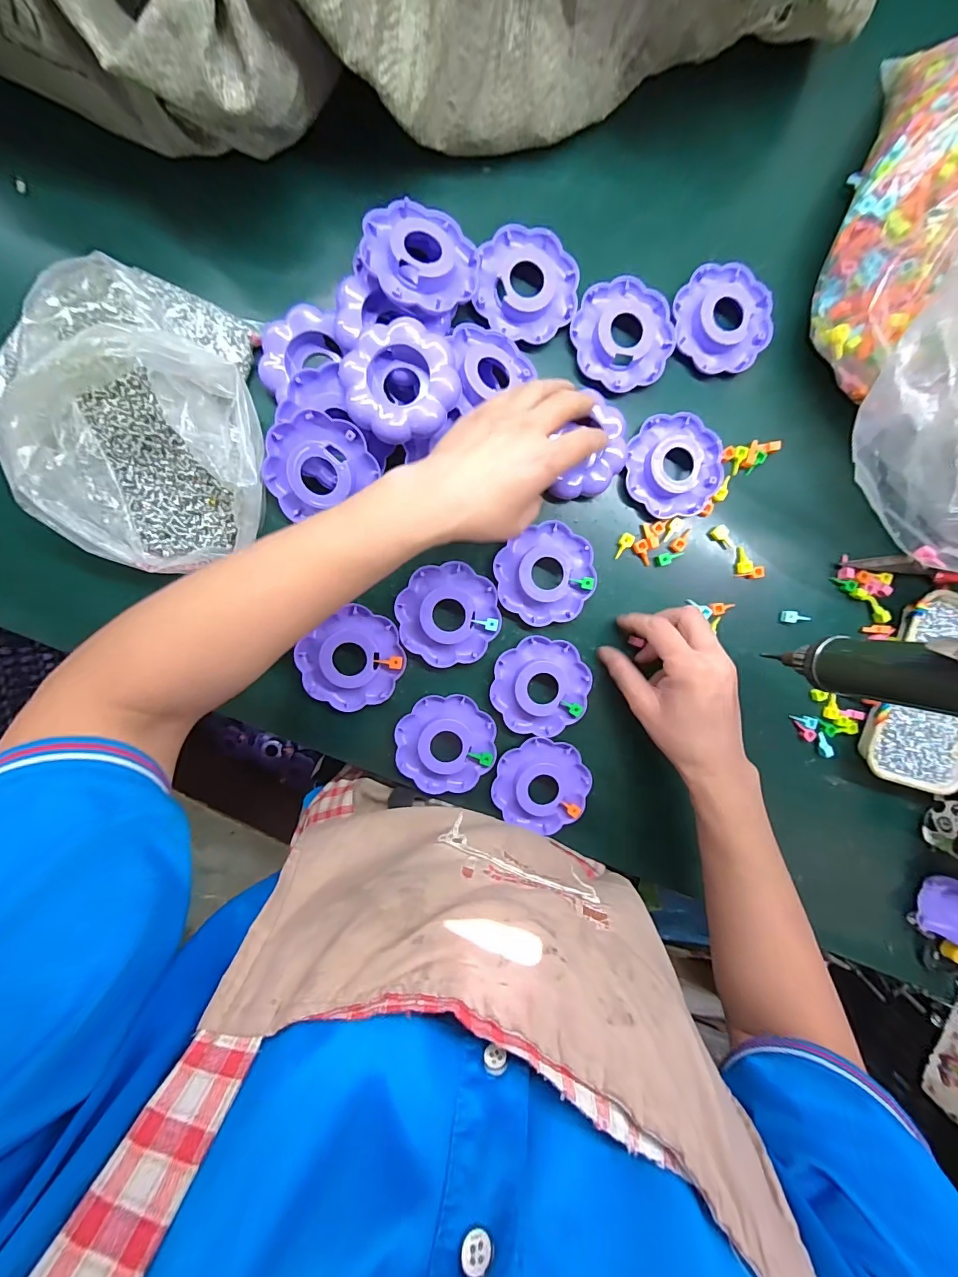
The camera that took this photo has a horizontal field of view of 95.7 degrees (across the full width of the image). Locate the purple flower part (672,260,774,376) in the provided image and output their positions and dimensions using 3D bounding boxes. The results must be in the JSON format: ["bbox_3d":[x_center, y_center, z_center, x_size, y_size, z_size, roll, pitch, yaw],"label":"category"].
[{"bbox_3d":[0.208,-0.272,0.367,0.083,0.017,0.087,-1,95,-6],"label":"purple flower part"}]

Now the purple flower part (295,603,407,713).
[{"bbox_3d":[-0.104,0.018,0.360,0.078,0.012,0.083,34,91,-8],"label":"purple flower part"}]

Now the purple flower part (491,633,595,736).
[{"bbox_3d":[0.055,0.043,0.376,0.083,0.011,0.082,-35,97,-2],"label":"purple flower part"}]

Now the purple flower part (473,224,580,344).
[{"bbox_3d":[0.039,-0.284,0.351,0.080,0.017,0.085,5,94,-7],"label":"purple flower part"}]

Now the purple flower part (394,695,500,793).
[{"bbox_3d":[-0.028,0.091,0.372,0.083,0.012,0.082,-1,95,-6],"label":"purple flower part"}]

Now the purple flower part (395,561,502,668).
[{"bbox_3d":[-0.025,-0.020,0.364,0.082,0.009,0.084,-1,95,-6],"label":"purple flower part"}]

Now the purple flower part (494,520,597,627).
[{"bbox_3d":[0.057,-0.054,0.370,0.084,0.016,0.083,-1,95,-6],"label":"purple flower part"}]

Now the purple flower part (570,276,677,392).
[{"bbox_3d":[0.121,-0.253,0.361,0.085,0.017,0.083,-1,95,-6],"label":"purple flower part"}]

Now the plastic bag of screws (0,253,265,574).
[{"bbox_3d":[-0.258,-0.153,0.304,0.190,0.066,0.217,-6,95,-6],"label":"plastic bag of screws"}]

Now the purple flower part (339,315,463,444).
[{"bbox_3d":[-0.058,-0.186,0.316,0.081,0.019,0.078,-1,95,-6],"label":"purple flower part"}]

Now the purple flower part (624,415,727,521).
[{"bbox_3d":[0.169,-0.148,0.371,0.083,0.017,0.083,-1,95,-6],"label":"purple flower part"}]

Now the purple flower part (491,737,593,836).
[{"bbox_3d":[0.056,0.132,0.386,0.083,0.012,0.082,-1,95,-6],"label":"purple flower part"}]

